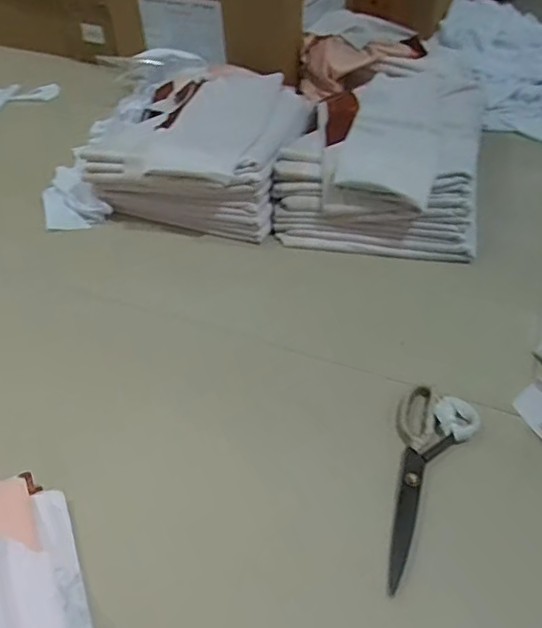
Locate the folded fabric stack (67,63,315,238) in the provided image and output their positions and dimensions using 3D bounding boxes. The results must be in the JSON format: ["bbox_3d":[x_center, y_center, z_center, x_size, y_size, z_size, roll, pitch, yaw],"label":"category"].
[{"bbox_3d":[-0.124,-0.310,1.015,0.344,0.116,0.388,8,45,9],"label":"folded fabric stack"}]

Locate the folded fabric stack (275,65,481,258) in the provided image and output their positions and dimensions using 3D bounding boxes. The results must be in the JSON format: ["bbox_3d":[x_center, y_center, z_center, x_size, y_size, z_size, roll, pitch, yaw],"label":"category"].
[{"bbox_3d":[0.185,-0.252,0.949,0.309,0.155,0.311,10,45,10],"label":"folded fabric stack"}]

